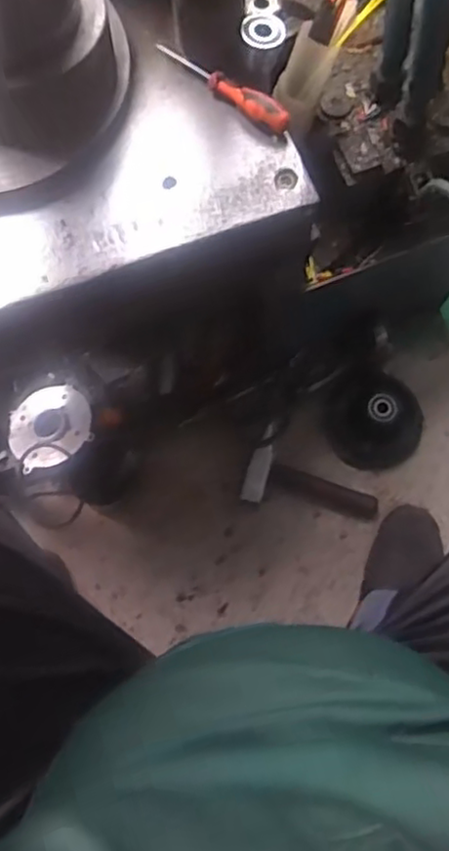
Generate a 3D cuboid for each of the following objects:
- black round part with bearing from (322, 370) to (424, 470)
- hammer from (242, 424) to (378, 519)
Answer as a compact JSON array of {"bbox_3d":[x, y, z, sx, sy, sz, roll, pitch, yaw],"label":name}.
[{"bbox_3d":[0.219,-0.009,0.977,0.137,0.061,0.133,0,74,-1],"label":"black round part with bearing"},{"bbox_3d":[0.130,0.075,0.963,0.191,0.029,0.104,13,74,2],"label":"hammer"}]

